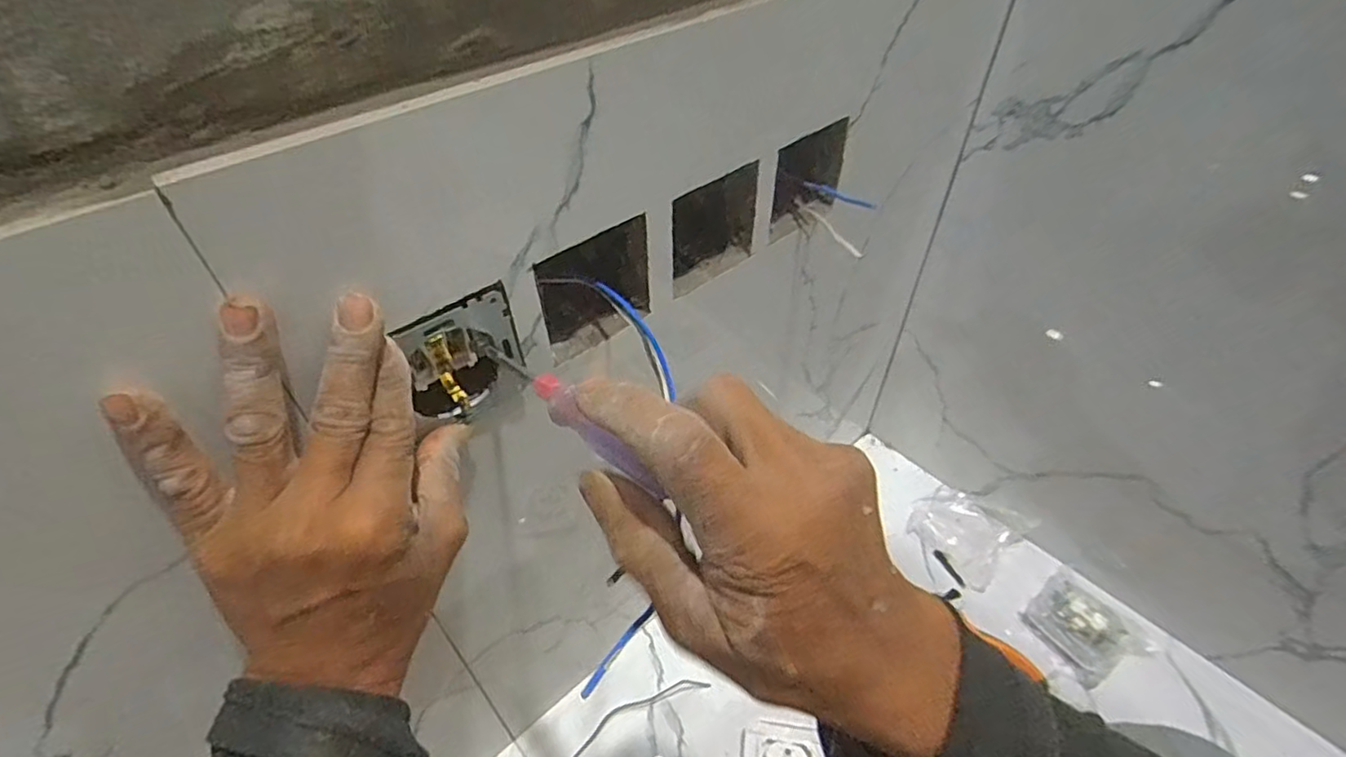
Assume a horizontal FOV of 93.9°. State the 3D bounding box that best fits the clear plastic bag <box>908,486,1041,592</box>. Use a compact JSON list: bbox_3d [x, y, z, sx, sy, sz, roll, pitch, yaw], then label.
[{"bbox_3d":[0.345,0.184,0.757,0.128,0.034,0.116,-33,54,-28],"label":"clear plastic bag"}]

